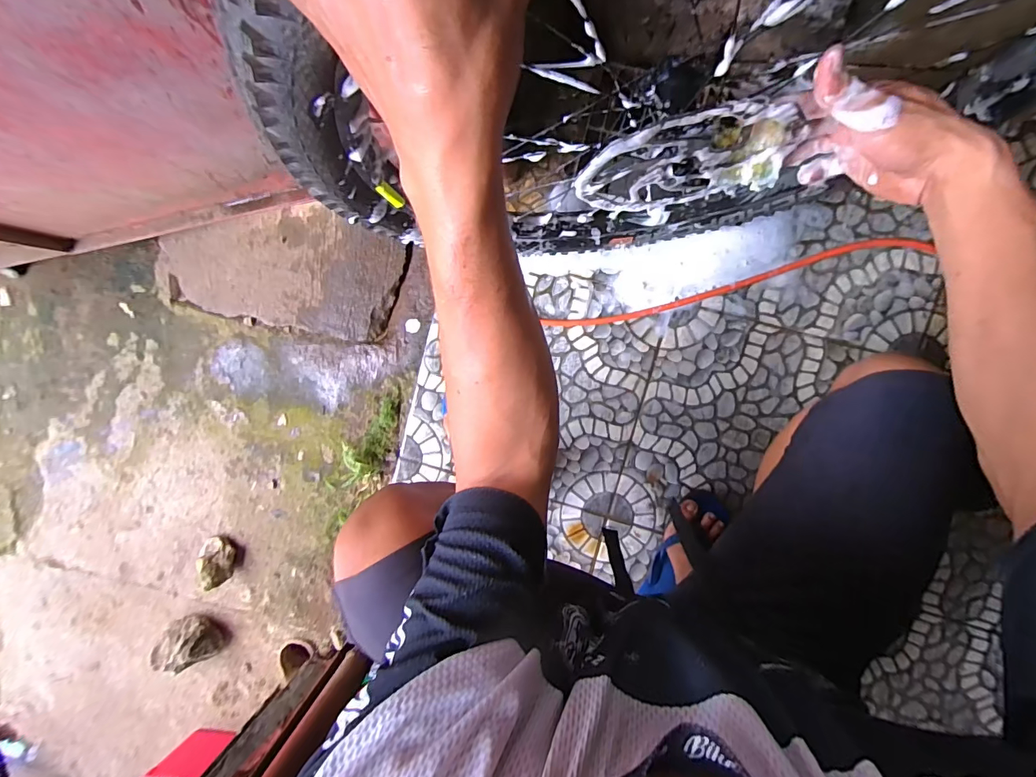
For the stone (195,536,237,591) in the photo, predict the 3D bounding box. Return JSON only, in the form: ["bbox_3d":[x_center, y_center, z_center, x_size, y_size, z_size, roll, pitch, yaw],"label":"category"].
[{"bbox_3d":[-0.600,0.350,0.880,0.056,0.066,0.094,8,95,7],"label":"stone"}]

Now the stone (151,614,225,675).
[{"bbox_3d":[-0.670,0.519,0.892,0.095,0.078,0.101,1,94,7],"label":"stone"}]

